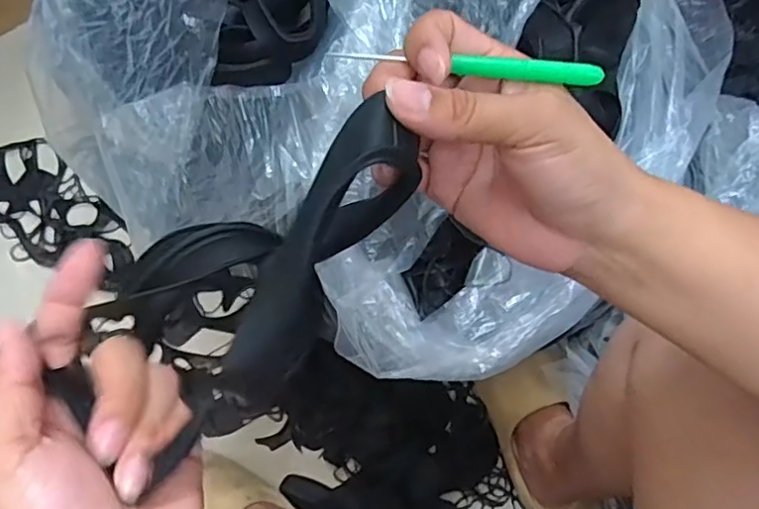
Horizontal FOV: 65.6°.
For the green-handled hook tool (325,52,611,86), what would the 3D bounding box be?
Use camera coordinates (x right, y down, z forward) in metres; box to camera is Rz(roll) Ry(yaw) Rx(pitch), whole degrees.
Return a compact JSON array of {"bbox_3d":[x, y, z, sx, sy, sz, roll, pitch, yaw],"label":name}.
[{"bbox_3d":[0.037,-0.081,0.250,0.111,0.007,0.008,8,80,9],"label":"green-handled hook tool"}]

